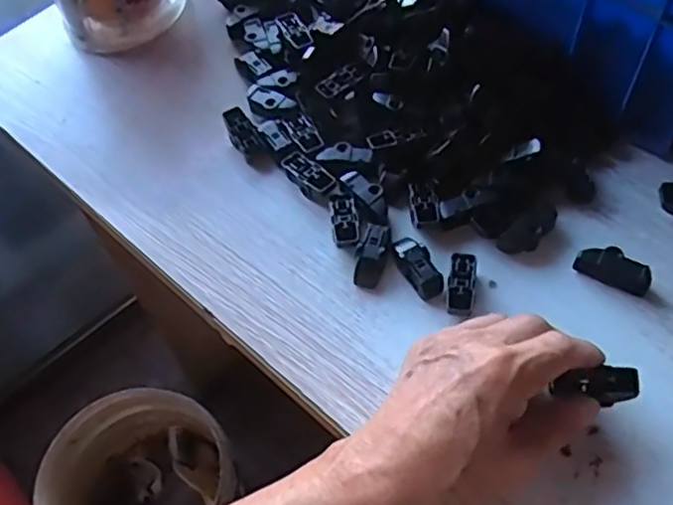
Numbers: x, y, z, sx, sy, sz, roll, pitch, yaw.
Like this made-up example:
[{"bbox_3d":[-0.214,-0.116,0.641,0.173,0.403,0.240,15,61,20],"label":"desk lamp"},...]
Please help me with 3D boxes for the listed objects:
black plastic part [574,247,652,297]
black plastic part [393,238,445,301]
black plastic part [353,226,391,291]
[{"bbox_3d":[0.180,0.011,0.424,0.046,0.019,0.015,30,64,21],"label":"black plastic part"},{"bbox_3d":[0.053,0.009,0.437,0.020,0.013,0.046,-22,58,-10],"label":"black plastic part"},{"bbox_3d":[0.025,0.002,0.445,0.019,0.011,0.045,12,76,11],"label":"black plastic part"}]

